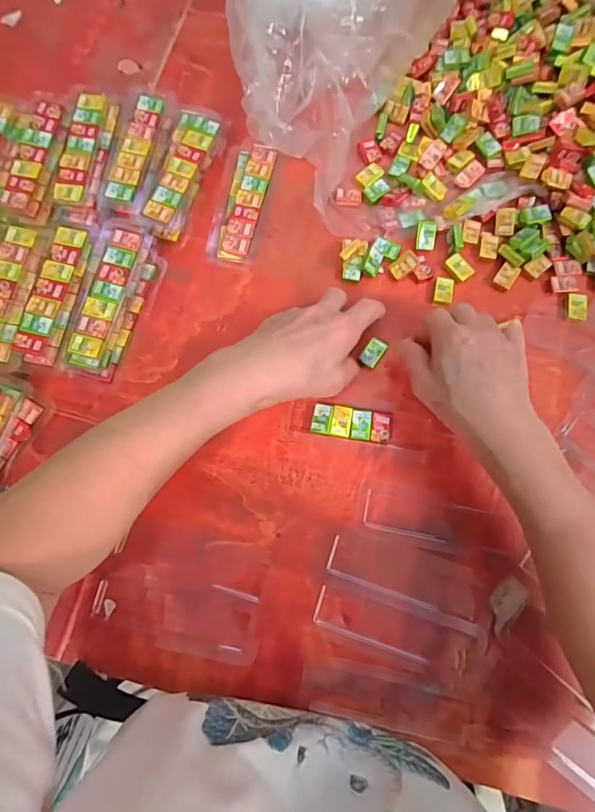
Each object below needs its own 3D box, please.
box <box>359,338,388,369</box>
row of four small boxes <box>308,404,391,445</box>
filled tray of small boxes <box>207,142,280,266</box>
[{"bbox_3d":[0.068,-0.048,0.414,0.017,0.009,0.026,33,78,8],"label":"box"},{"bbox_3d":[0.048,0.015,0.397,0.070,0.010,0.028,8,76,2],"label":"row of four small boxes"},{"bbox_3d":[-0.053,-0.198,0.447,0.047,0.016,0.123,11,76,3],"label":"filled tray of small boxes"}]

